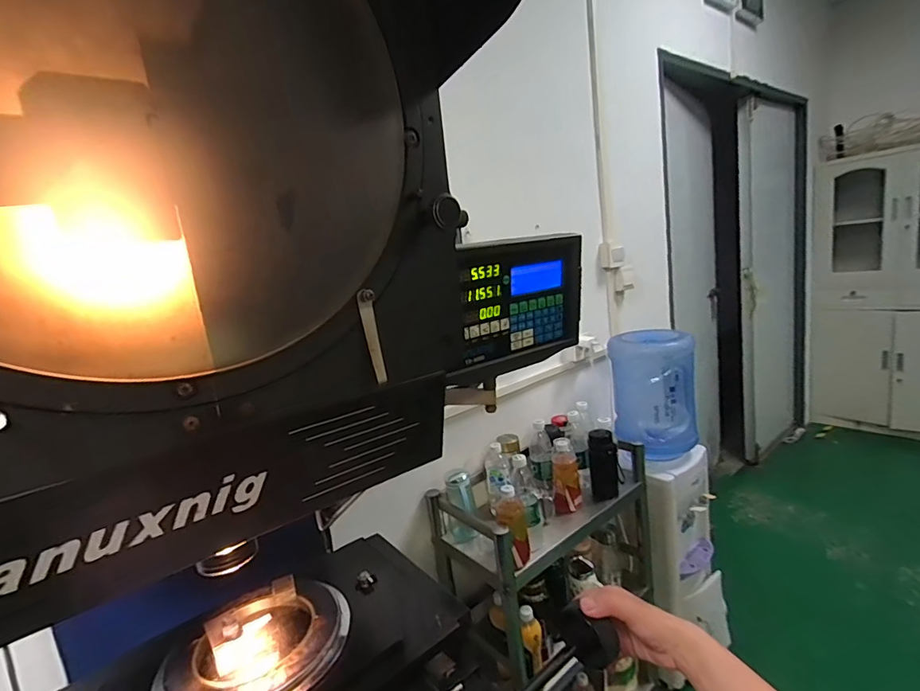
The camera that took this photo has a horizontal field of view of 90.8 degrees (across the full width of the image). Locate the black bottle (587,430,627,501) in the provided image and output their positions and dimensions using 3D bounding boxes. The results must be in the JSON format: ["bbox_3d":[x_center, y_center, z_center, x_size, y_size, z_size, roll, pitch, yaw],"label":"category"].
[{"bbox_3d":[0.408,0.326,1.267,0.087,0.191,0.072,-4,12,19],"label":"black bottle"}]

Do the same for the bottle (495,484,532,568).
[{"bbox_3d":[0.118,0.401,1.030,0.065,0.172,0.080,-7,11,4],"label":"bottle"}]

